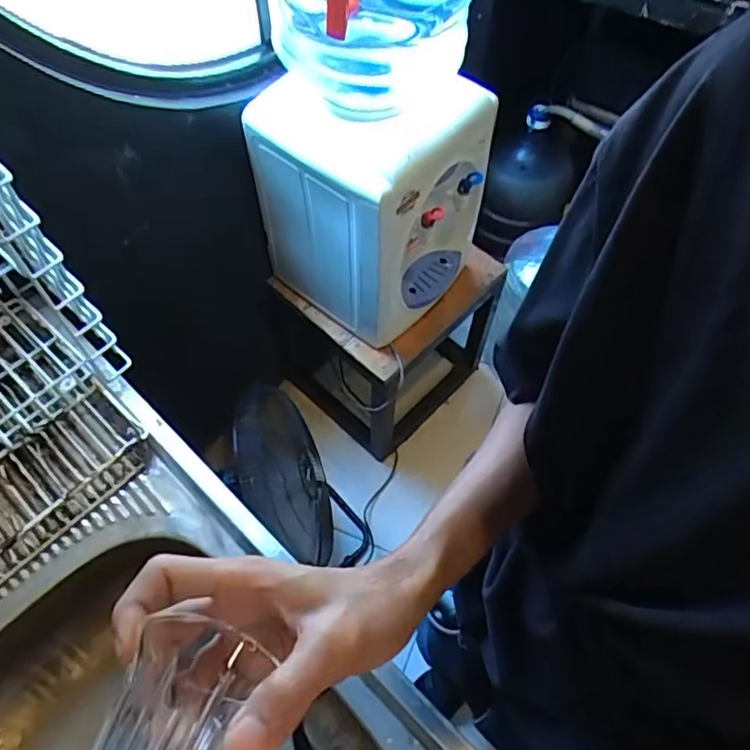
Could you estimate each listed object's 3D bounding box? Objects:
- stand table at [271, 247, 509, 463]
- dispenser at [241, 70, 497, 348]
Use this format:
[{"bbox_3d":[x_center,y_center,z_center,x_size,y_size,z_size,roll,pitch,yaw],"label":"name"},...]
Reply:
[{"bbox_3d":[0.047,-0.124,1.480,0.342,0.465,0.451,39,66,20],"label":"stand table"},{"bbox_3d":[-0.018,-0.336,1.082,0.354,0.420,0.284,32,64,17],"label":"dispenser"}]

